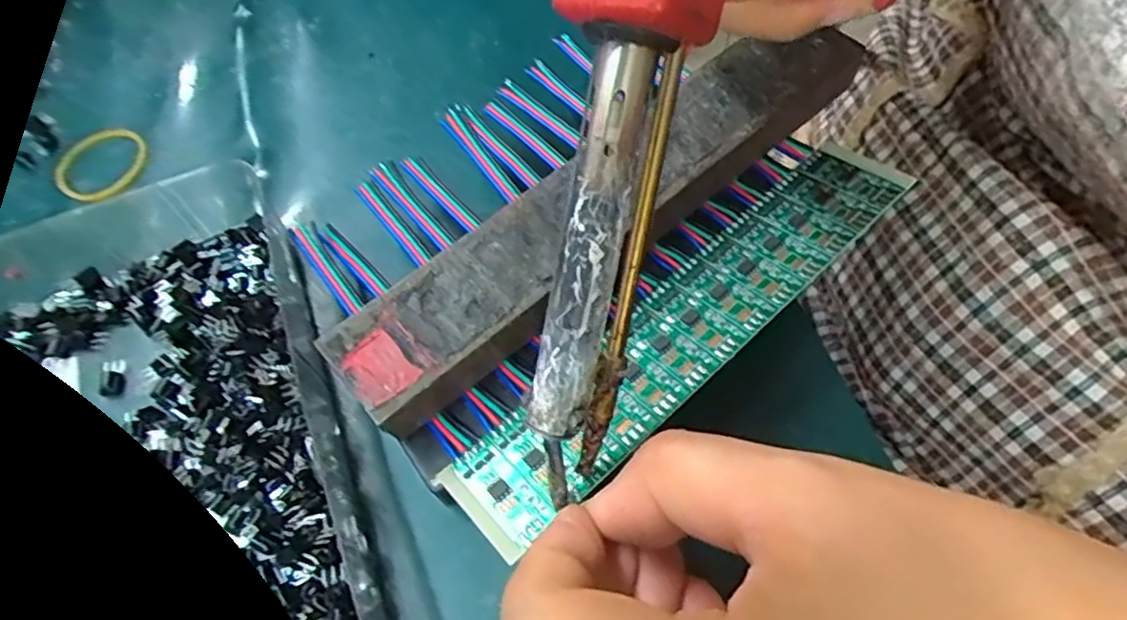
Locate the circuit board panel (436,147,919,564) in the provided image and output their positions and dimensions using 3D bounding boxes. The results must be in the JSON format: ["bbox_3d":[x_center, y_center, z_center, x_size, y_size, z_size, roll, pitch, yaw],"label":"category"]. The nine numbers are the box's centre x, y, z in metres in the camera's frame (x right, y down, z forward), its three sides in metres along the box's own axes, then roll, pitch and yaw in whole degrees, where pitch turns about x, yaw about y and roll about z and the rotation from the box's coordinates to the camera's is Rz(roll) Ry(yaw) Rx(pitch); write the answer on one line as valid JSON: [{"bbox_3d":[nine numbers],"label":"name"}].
[{"bbox_3d":[0.037,0.003,0.196,0.161,0.006,0.032,-40,66,-16],"label":"circuit board panel"}]

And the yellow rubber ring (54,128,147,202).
[{"bbox_3d":[-0.177,-0.056,0.261,0.033,0.004,0.034,-2,61,3],"label":"yellow rubber ring"}]

